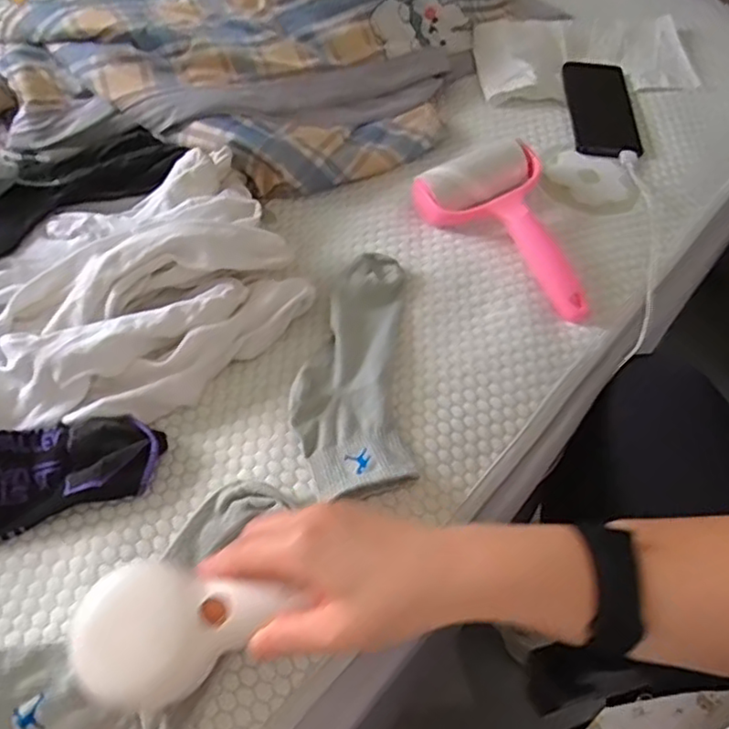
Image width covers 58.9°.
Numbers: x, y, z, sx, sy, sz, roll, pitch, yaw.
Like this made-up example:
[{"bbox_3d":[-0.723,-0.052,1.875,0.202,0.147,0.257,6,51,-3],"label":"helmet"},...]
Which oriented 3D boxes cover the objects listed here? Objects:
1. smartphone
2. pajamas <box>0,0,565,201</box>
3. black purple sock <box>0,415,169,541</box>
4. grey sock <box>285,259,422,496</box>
[{"bbox_3d":[0.261,-0.281,0.708,0.071,0.012,0.153,4,58,1],"label":"smartphone"},{"bbox_3d":[-0.137,-0.359,0.677,0.683,0.121,0.367,2,58,0],"label":"pajamas"},{"bbox_3d":[-0.236,0.075,0.455,0.179,0.030,0.071,-15,60,-10],"label":"black purple sock"},{"bbox_3d":[-0.011,0.000,0.513,0.087,0.022,0.217,-1,58,-2],"label":"grey sock"}]

